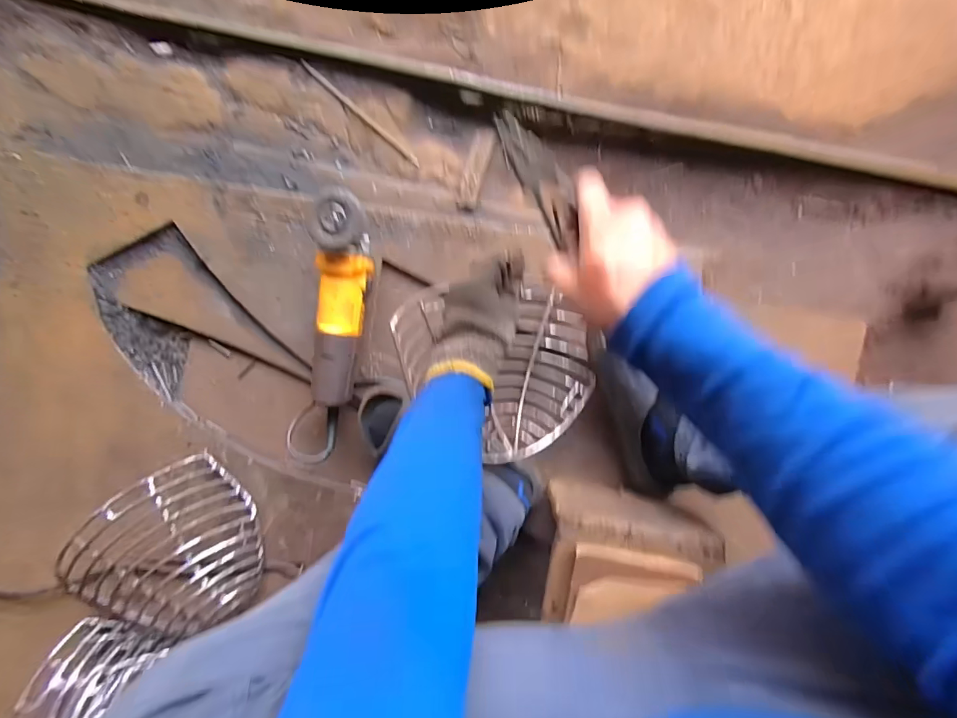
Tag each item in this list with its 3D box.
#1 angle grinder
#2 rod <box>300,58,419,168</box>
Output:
[{"bbox_3d":[-0.187,-0.075,0.590,0.070,0.071,0.280,8,104,1],"label":"angle grinder"},{"bbox_3d":[-0.176,-0.364,0.655,0.229,0.008,0.010,41,93,1],"label":"rod"}]

